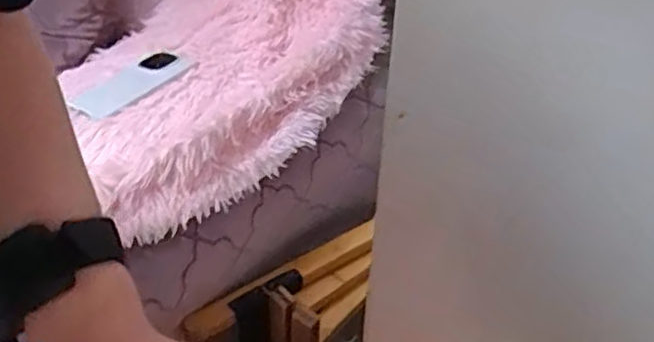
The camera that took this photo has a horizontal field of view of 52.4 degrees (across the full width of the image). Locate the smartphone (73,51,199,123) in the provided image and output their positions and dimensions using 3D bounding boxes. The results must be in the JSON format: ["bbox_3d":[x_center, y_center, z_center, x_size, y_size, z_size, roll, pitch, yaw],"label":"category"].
[{"bbox_3d":[-0.259,-0.120,0.900,0.080,0.014,0.168,30,50,28],"label":"smartphone"}]

